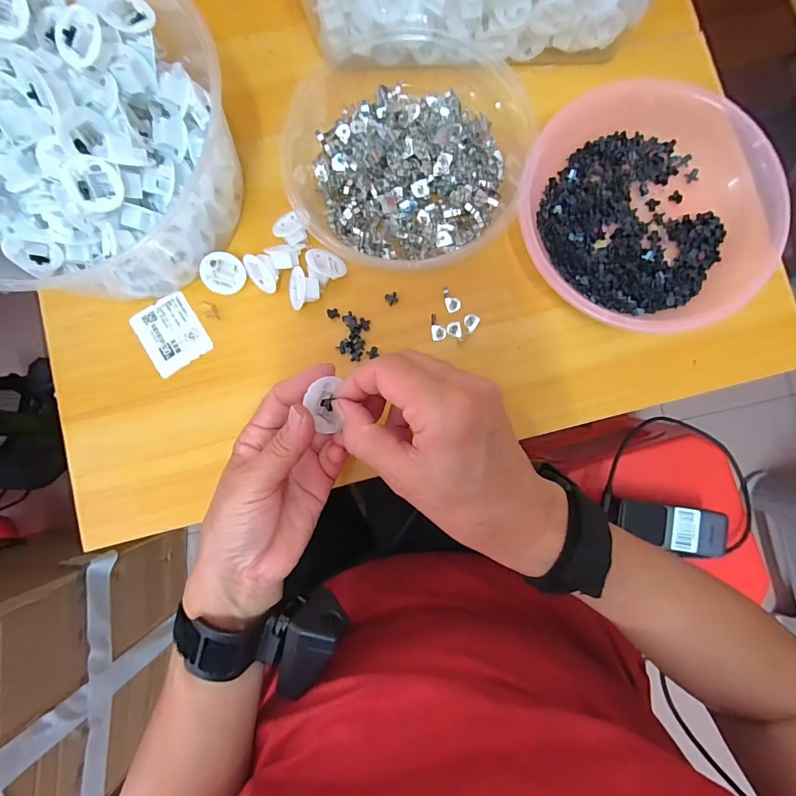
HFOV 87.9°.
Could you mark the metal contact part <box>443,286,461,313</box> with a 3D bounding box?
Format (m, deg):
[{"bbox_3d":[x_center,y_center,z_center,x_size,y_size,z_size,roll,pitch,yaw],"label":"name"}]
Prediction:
[{"bbox_3d":[0.044,-0.080,0.334,0.012,0.005,0.020,-17,89,1],"label":"metal contact part"}]

